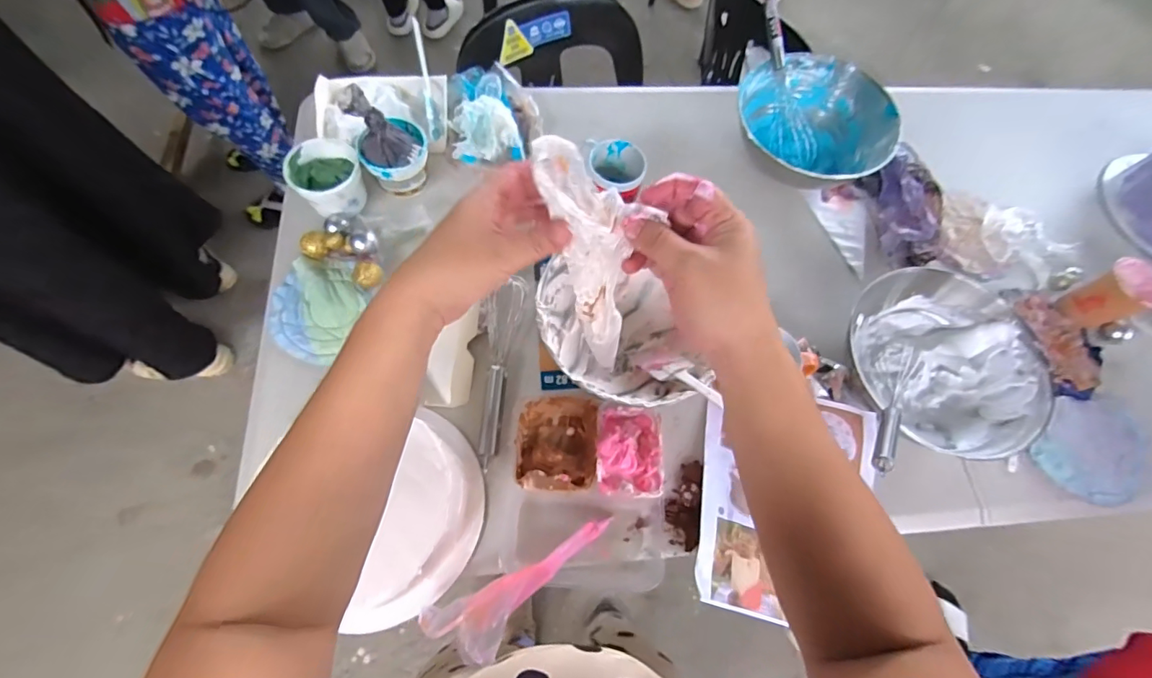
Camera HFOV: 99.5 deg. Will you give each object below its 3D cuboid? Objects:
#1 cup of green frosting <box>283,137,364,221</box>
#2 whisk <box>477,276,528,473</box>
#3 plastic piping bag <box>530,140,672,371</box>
[{"bbox_3d":[-0.345,-0.225,0.682,0.091,0.066,0.094,1,64,-2],"label":"cup of green frosting"},{"bbox_3d":[-0.105,0.032,0.618,0.049,0.046,0.247,8,64,1],"label":"whisk"},{"bbox_3d":[0.018,-0.053,0.357,0.058,0.183,0.052,-26,42,-15],"label":"plastic piping bag"}]

